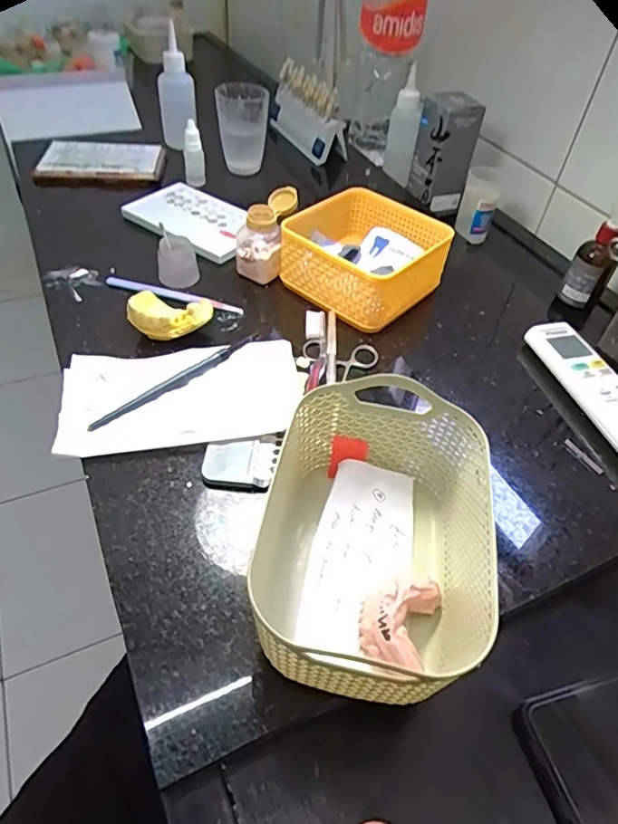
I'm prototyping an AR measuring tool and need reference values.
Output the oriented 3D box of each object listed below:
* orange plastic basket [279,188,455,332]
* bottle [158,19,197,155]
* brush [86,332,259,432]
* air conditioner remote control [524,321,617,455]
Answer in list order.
[{"bbox_3d":[0.057,-0.156,0.539,0.131,0.070,0.135,37,54,26],"label":"orange plastic basket"},{"bbox_3d":[-0.176,-0.423,0.703,0.048,0.134,0.036,-6,48,-10],"label":"bottle"},{"bbox_3d":[-0.108,-0.028,0.441,0.161,0.014,0.010,-32,57,-30],"label":"brush"},{"bbox_3d":[0.246,-0.012,0.451,0.052,0.023,0.177,-8,48,-12],"label":"air conditioner remote control"}]

